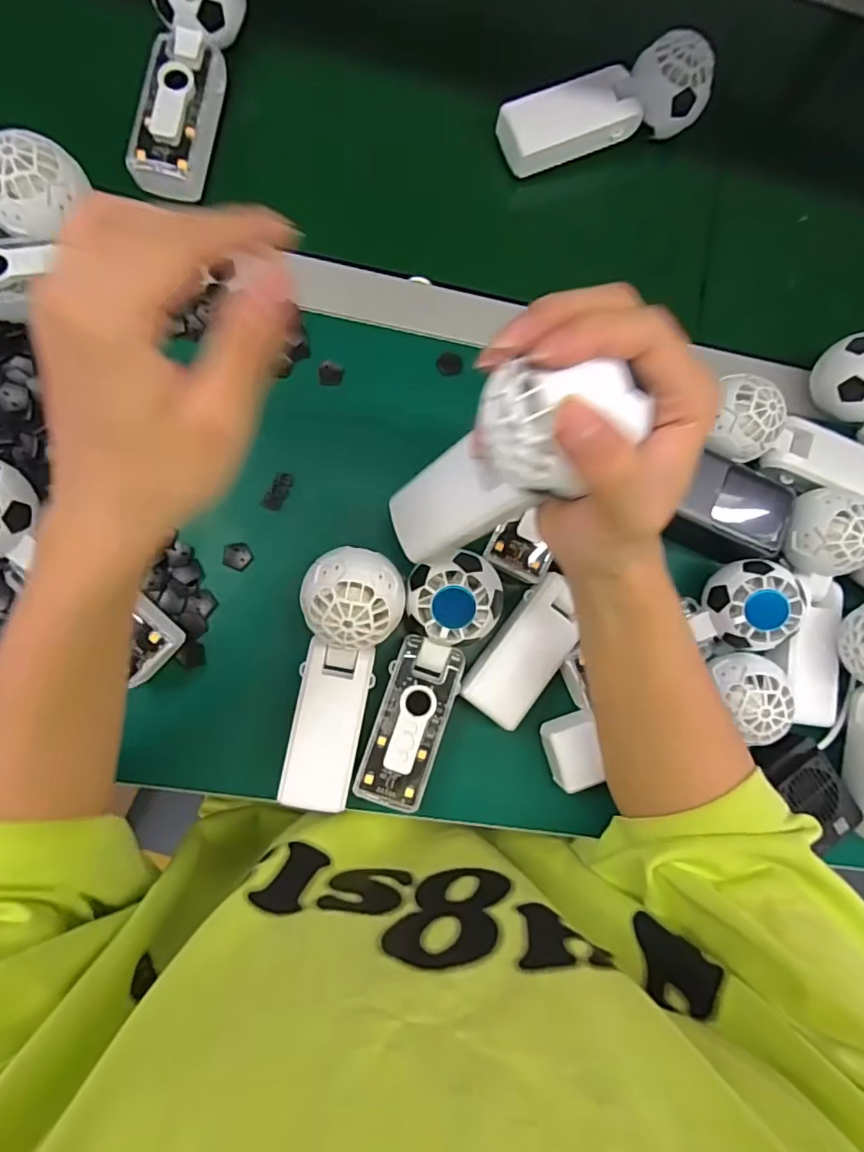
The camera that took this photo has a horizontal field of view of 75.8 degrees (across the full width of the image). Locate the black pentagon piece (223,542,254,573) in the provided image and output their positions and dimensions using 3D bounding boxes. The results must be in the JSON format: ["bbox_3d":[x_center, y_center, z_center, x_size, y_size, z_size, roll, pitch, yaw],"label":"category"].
[{"bbox_3d":[-0.136,-0.014,0.385,0.019,0.004,0.019,27,81,-4],"label":"black pentagon piece"}]

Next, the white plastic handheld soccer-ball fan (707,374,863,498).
[{"bbox_3d":[0.280,-0.094,0.409,0.162,0.044,0.052,17,82,-5],"label":"white plastic handheld soccer-ball fan"}]

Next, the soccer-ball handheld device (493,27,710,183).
[{"bbox_3d":[0.132,-0.364,0.436,0.159,0.065,0.053,-19,86,-9],"label":"soccer-ball handheld device"}]

